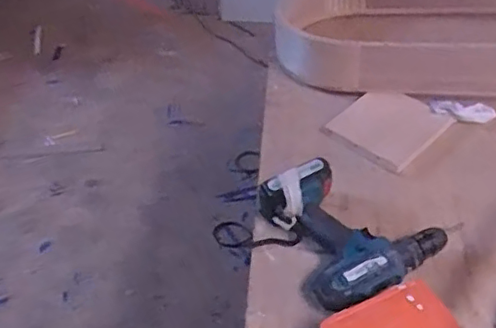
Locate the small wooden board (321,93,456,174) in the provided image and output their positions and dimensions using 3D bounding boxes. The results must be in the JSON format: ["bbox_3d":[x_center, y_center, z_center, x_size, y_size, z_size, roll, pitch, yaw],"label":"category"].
[{"bbox_3d":[0.235,-0.068,0.983,0.149,0.015,0.161,31,55,29],"label":"small wooden board"}]

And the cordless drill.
[{"bbox_3d":[0.139,0.087,0.818,0.206,0.083,0.207,-23,49,-18],"label":"cordless drill"}]

